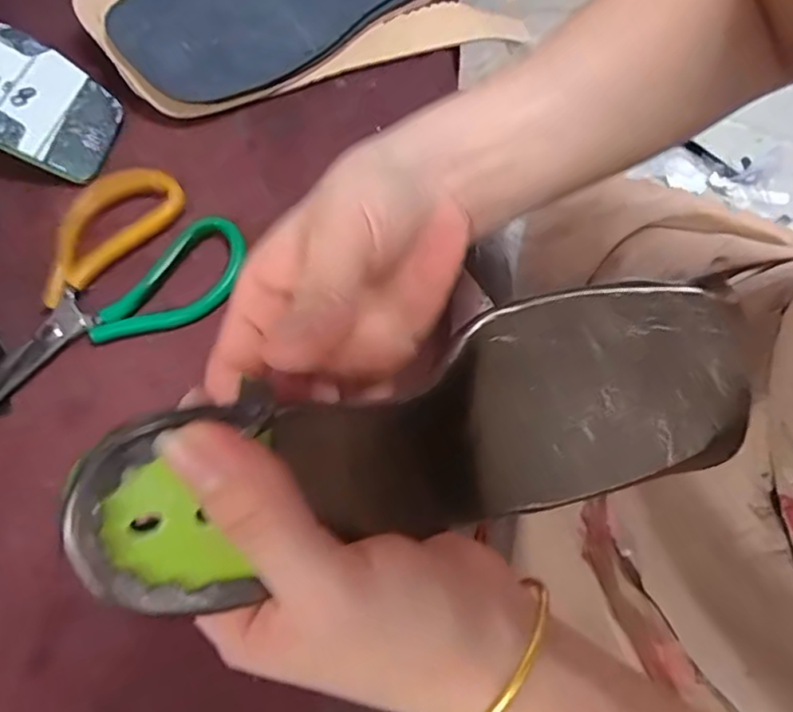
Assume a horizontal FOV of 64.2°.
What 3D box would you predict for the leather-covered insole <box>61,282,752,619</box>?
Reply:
[{"bbox_3d":[0.020,0.023,0.212,0.229,0.069,0.074,-9,63,-31],"label":"leather-covered insole"}]

